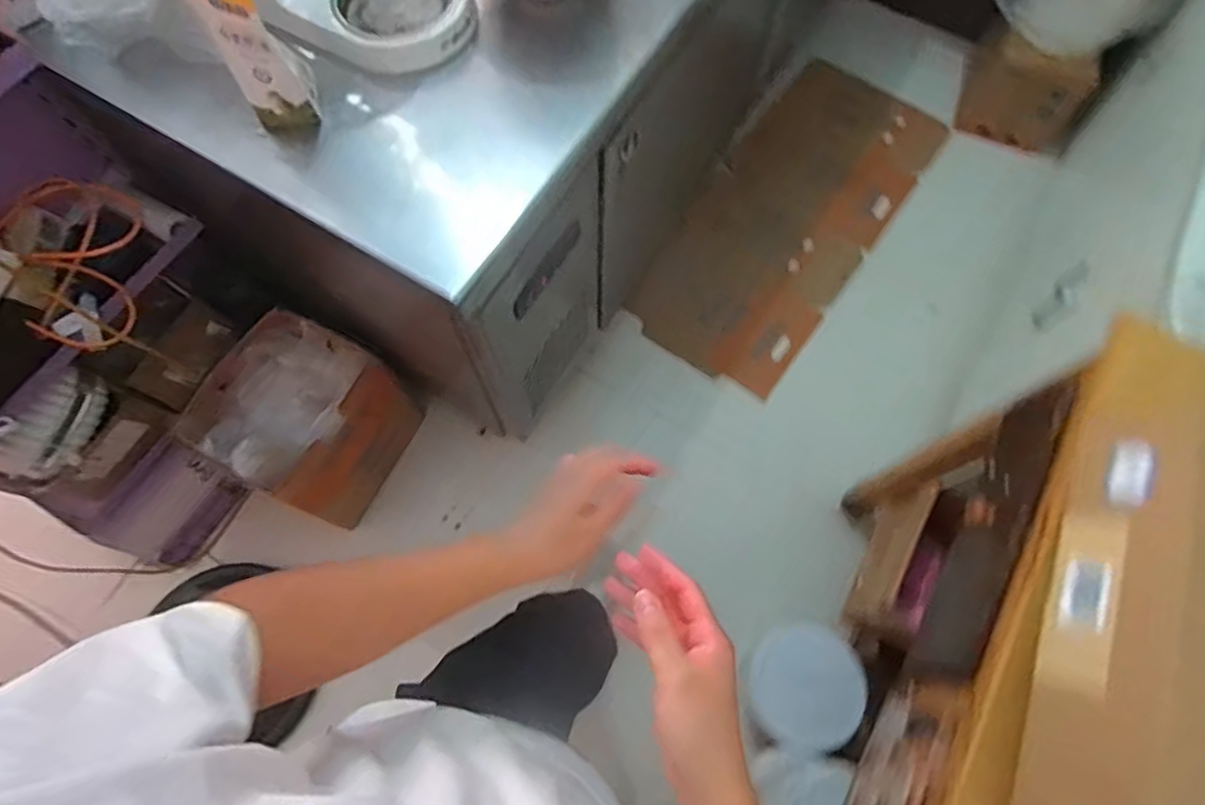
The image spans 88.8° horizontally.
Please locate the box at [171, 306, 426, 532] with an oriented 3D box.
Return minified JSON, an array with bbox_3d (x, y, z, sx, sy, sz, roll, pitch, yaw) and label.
[{"bbox_3d":[-0.576,0.021,1.201,0.258,0.346,0.296,30,72,9],"label":"box"}]

